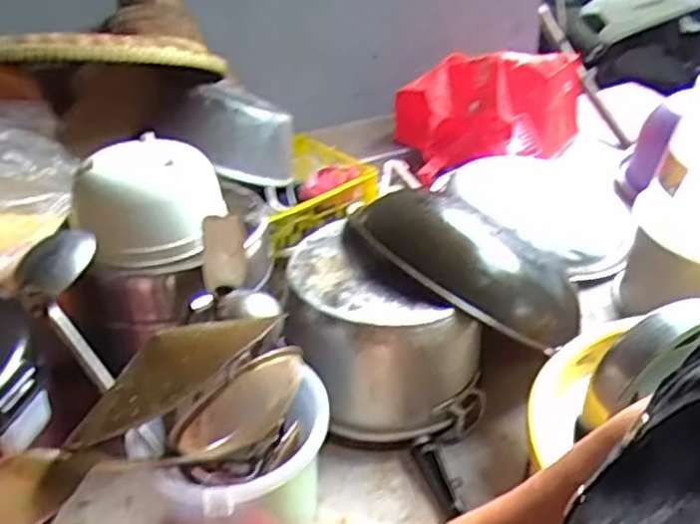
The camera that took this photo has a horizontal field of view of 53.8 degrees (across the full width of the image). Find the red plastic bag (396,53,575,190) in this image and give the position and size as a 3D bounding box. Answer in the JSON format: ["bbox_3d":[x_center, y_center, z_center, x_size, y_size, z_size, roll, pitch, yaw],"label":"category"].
[{"bbox_3d":[0.343,-0.369,1.614,0.441,0.211,0.229,-10,35,-9],"label":"red plastic bag"}]

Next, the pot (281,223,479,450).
[{"bbox_3d":[0.023,0.098,0.978,0.235,0.219,0.261,-19,37,-21],"label":"pot"}]

